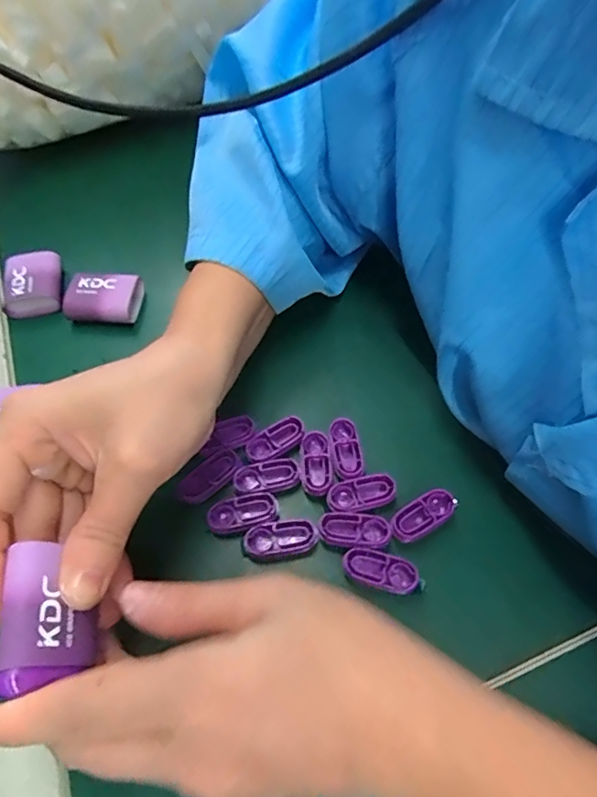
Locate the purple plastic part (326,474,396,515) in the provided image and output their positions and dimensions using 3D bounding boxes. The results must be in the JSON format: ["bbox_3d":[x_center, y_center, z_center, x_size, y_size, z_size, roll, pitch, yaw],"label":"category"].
[{"bbox_3d":[0.031,0.048,0.253,0.034,0.004,0.017,-12,61,-3],"label":"purple plastic part"}]

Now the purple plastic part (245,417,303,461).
[{"bbox_3d":[-0.012,0.022,0.270,0.032,0.005,0.015,-33,64,-16],"label":"purple plastic part"}]

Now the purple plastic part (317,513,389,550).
[{"bbox_3d":[0.027,0.062,0.242,0.033,0.004,0.016,4,60,5],"label":"purple plastic part"}]

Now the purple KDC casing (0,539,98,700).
[{"bbox_3d":[-0.089,0.075,0.178,0.014,0.031,0.044,-39,55,29],"label":"purple KDC casing"}]

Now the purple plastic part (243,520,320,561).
[{"bbox_3d":[-0.008,0.067,0.243,0.034,0.004,0.016,-12,64,1],"label":"purple plastic part"}]

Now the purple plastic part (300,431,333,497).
[{"bbox_3d":[0.009,0.032,0.261,0.015,0.004,0.034,-4,60,1],"label":"purple plastic part"}]

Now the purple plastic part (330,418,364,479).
[{"bbox_3d":[0.025,0.025,0.264,0.015,0.004,0.034,-7,60,-2],"label":"purple plastic part"}]

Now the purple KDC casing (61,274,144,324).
[{"bbox_3d":[-0.123,-0.063,0.323,0.047,0.019,0.028,-1,60,2],"label":"purple KDC casing"}]

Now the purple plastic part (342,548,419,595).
[{"bbox_3d":[0.037,0.078,0.233,0.033,0.004,0.016,13,61,10],"label":"purple plastic part"}]

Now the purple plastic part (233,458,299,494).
[{"bbox_3d":[-0.016,0.040,0.260,0.032,0.006,0.016,-12,60,-4],"label":"purple plastic part"}]

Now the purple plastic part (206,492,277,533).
[{"bbox_3d":[-0.027,0.055,0.248,0.033,0.004,0.016,-13,60,-5],"label":"purple plastic part"}]

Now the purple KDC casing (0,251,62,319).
[{"bbox_3d":[-0.173,-0.075,0.331,0.036,0.018,0.038,-14,60,-6],"label":"purple KDC casing"}]

